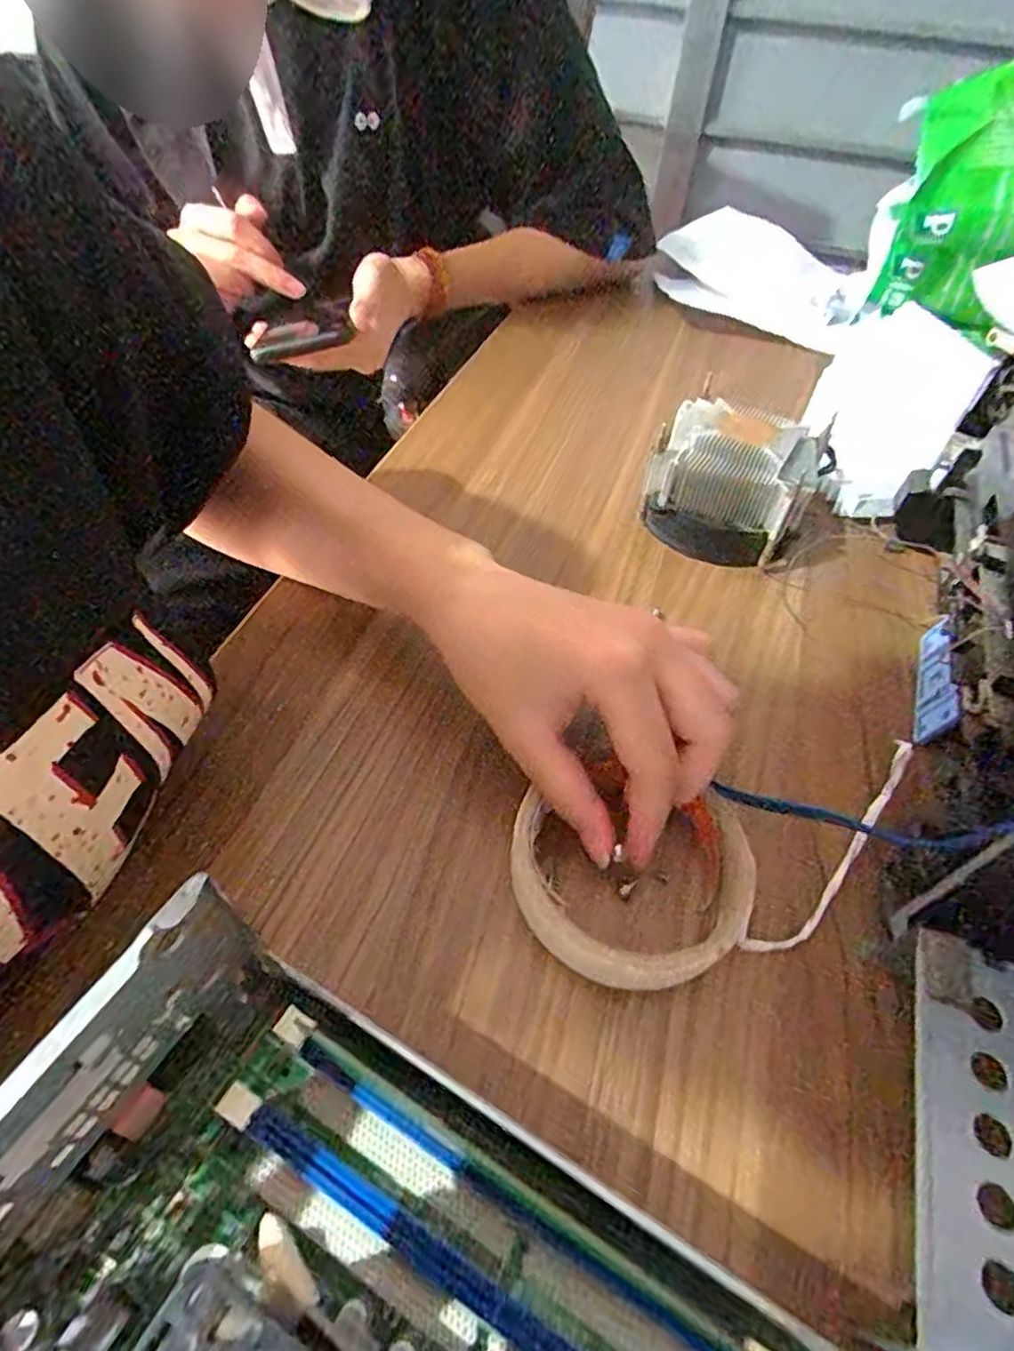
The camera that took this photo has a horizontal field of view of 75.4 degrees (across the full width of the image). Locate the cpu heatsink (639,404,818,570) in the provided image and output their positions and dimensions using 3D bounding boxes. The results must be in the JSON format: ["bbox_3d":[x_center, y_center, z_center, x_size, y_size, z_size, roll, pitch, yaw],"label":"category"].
[{"bbox_3d":[0.131,-0.115,0.383,0.087,0.063,0.077,24,51,15],"label":"cpu heatsink"}]

